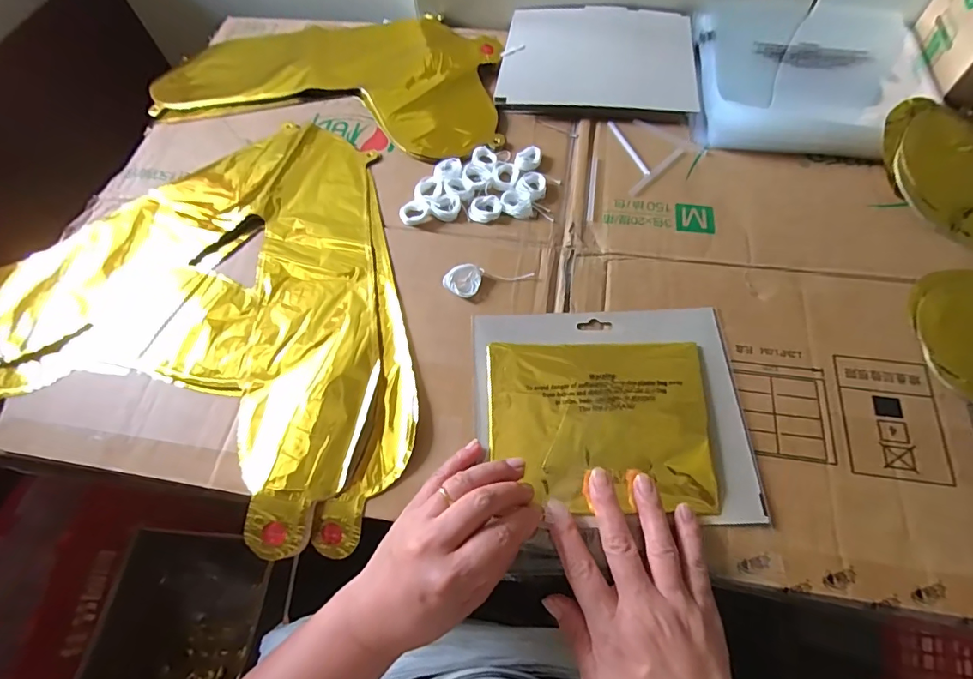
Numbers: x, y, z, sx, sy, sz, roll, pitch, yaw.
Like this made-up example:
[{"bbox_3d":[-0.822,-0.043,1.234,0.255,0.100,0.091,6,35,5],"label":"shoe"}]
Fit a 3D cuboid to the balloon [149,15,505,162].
[{"bbox_3d":[-0.176,-0.301,0.547,0.400,0.011,0.209,9,63,8],"label":"balloon"}]

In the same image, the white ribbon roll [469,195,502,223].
[{"bbox_3d":[-0.001,-0.121,0.450,0.029,0.006,0.028,-1,62,3],"label":"white ribbon roll"}]

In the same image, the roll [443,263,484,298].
[{"bbox_3d":[-0.020,-0.050,0.407,0.029,0.015,0.027,-1,62,3],"label":"roll"}]

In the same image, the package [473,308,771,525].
[{"bbox_3d":[0.092,0.048,0.362,0.196,0.013,0.157,-2,62,3],"label":"package"}]

